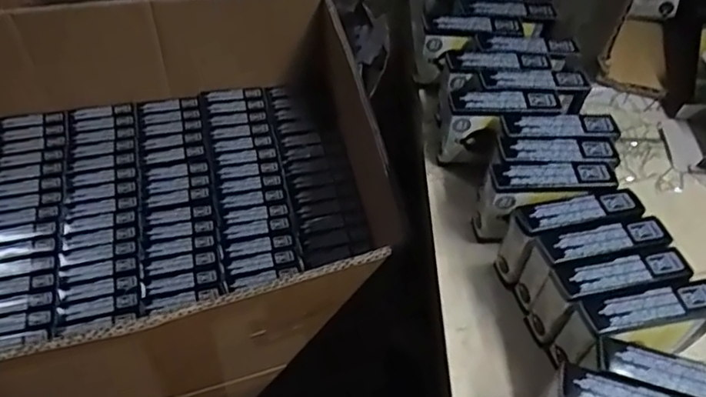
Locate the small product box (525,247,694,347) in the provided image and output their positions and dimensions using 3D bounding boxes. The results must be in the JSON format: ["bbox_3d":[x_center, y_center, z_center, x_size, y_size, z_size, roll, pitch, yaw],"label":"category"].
[{"bbox_3d":[0.139,0.056,0.331,0.074,0.057,0.021,-9,53,-9],"label":"small product box"}]

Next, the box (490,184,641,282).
[{"bbox_3d":[0.125,0.023,0.357,0.076,0.057,0.025,-10,53,-11],"label":"box"}]

